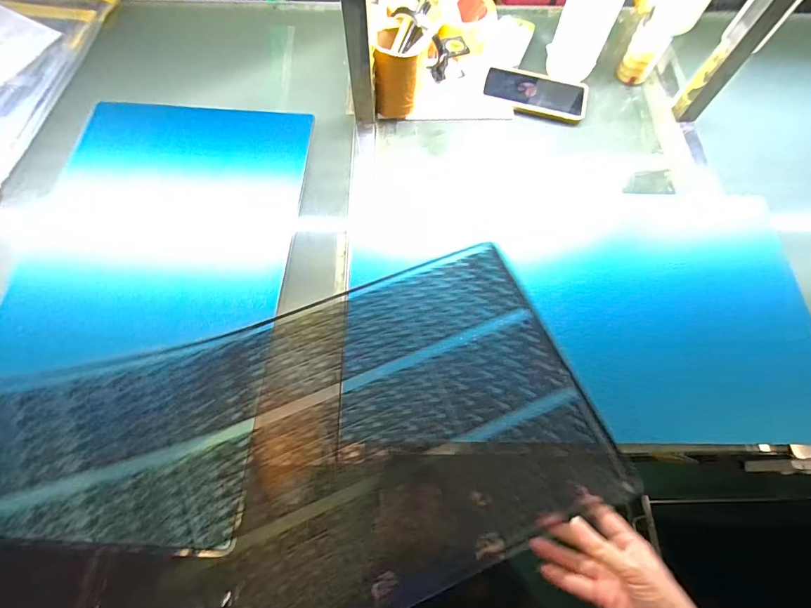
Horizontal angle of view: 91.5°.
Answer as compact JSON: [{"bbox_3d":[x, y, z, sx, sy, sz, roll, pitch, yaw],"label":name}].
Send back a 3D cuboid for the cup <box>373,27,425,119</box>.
[{"bbox_3d":[-0.007,-0.346,0.591,0.072,0.104,0.079,1,67,-2],"label":"cup"}]

